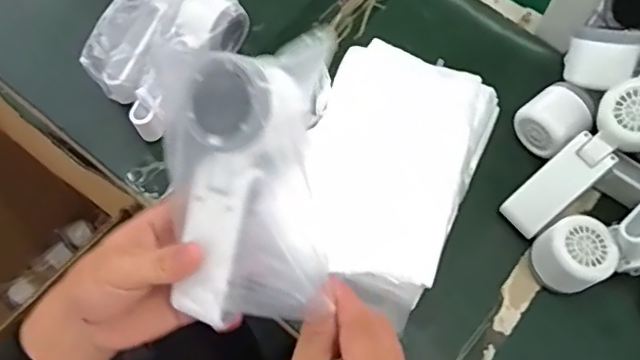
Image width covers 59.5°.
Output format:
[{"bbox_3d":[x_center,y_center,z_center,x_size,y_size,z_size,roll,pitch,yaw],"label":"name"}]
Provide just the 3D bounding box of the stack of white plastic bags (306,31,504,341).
[{"bbox_3d":[0.055,-0.012,0.526,0.167,0.055,0.240,23,69,10],"label":"stack of white plastic bags"}]

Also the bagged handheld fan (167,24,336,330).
[{"bbox_3d":[-0.044,0.001,0.341,0.096,0.034,0.171,1,97,3],"label":"bagged handheld fan"}]

